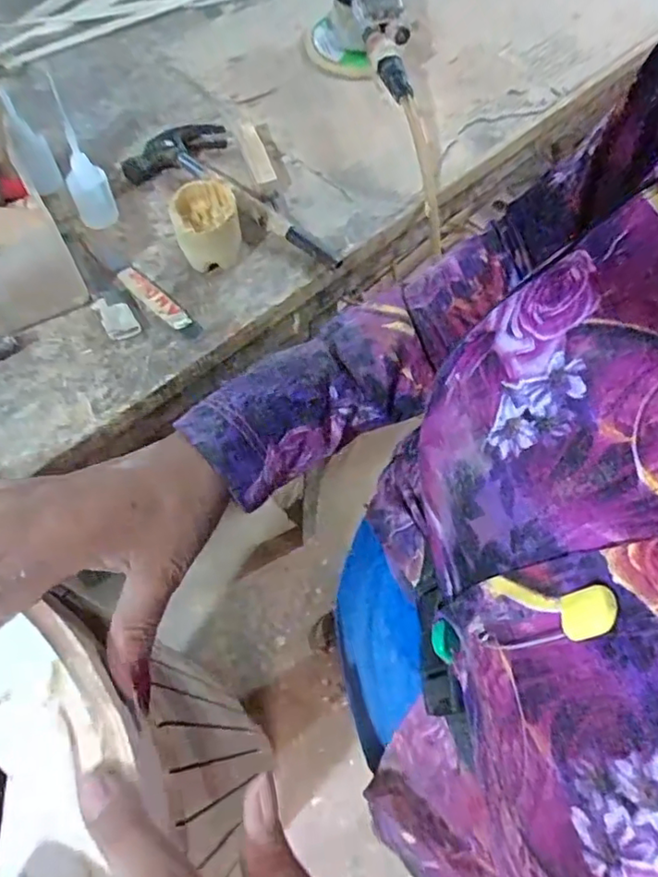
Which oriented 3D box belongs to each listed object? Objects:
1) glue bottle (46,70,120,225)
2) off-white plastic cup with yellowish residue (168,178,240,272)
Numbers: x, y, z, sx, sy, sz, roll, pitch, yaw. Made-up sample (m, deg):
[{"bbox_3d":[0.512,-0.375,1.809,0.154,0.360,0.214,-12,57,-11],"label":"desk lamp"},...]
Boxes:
[{"bbox_3d":[-0.213,-0.238,0.513,0.034,0.117,0.028,-20,62,-15],"label":"glue bottle"},{"bbox_3d":[-0.106,-0.184,0.511,0.053,0.047,0.064,-11,60,-10],"label":"off-white plastic cup with yellowish residue"}]

